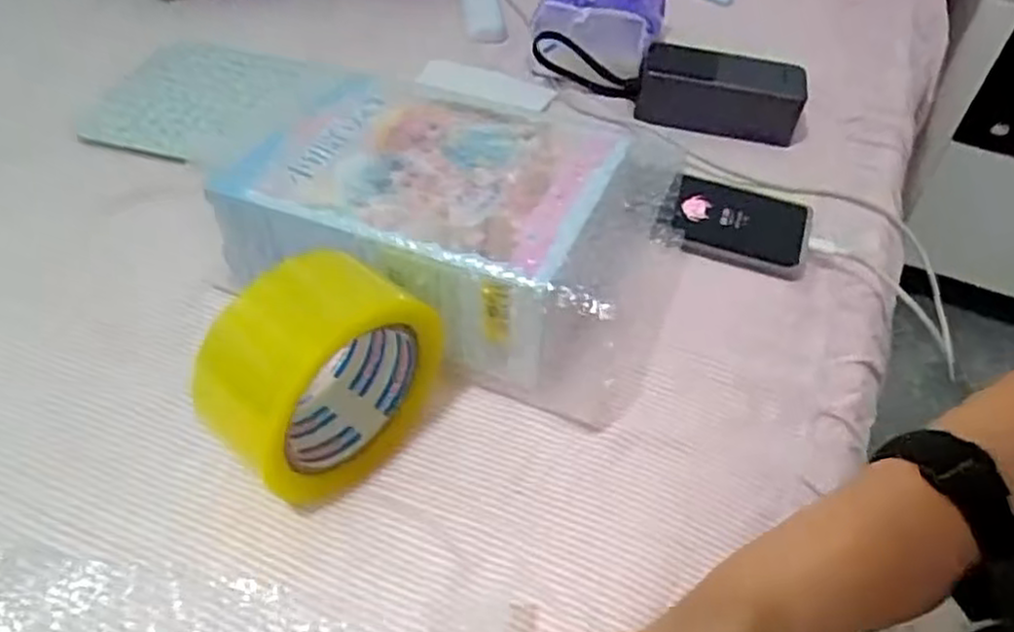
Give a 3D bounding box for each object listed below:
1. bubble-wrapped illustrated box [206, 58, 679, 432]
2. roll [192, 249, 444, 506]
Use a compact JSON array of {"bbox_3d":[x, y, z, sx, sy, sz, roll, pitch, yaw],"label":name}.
[{"bbox_3d":[-0.032,-0.050,0.440,0.243,0.086,0.174,16,48,11],"label":"bubble-wrapped illustrated box"},{"bbox_3d":[-0.087,0.030,0.350,0.060,0.103,0.112,37,55,27],"label":"roll"}]

